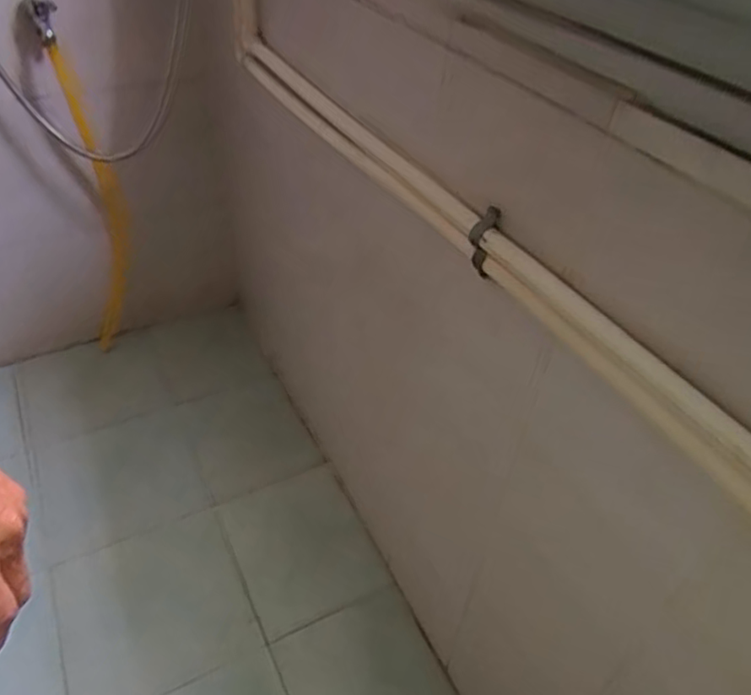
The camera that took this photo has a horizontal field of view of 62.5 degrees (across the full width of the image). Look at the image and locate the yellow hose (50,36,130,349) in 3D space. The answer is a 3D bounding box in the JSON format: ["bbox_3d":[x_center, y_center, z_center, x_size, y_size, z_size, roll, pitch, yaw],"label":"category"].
[{"bbox_3d":[-0.608,-0.278,1.335,0.129,0.685,0.120,-19,46,-23],"label":"yellow hose"}]

